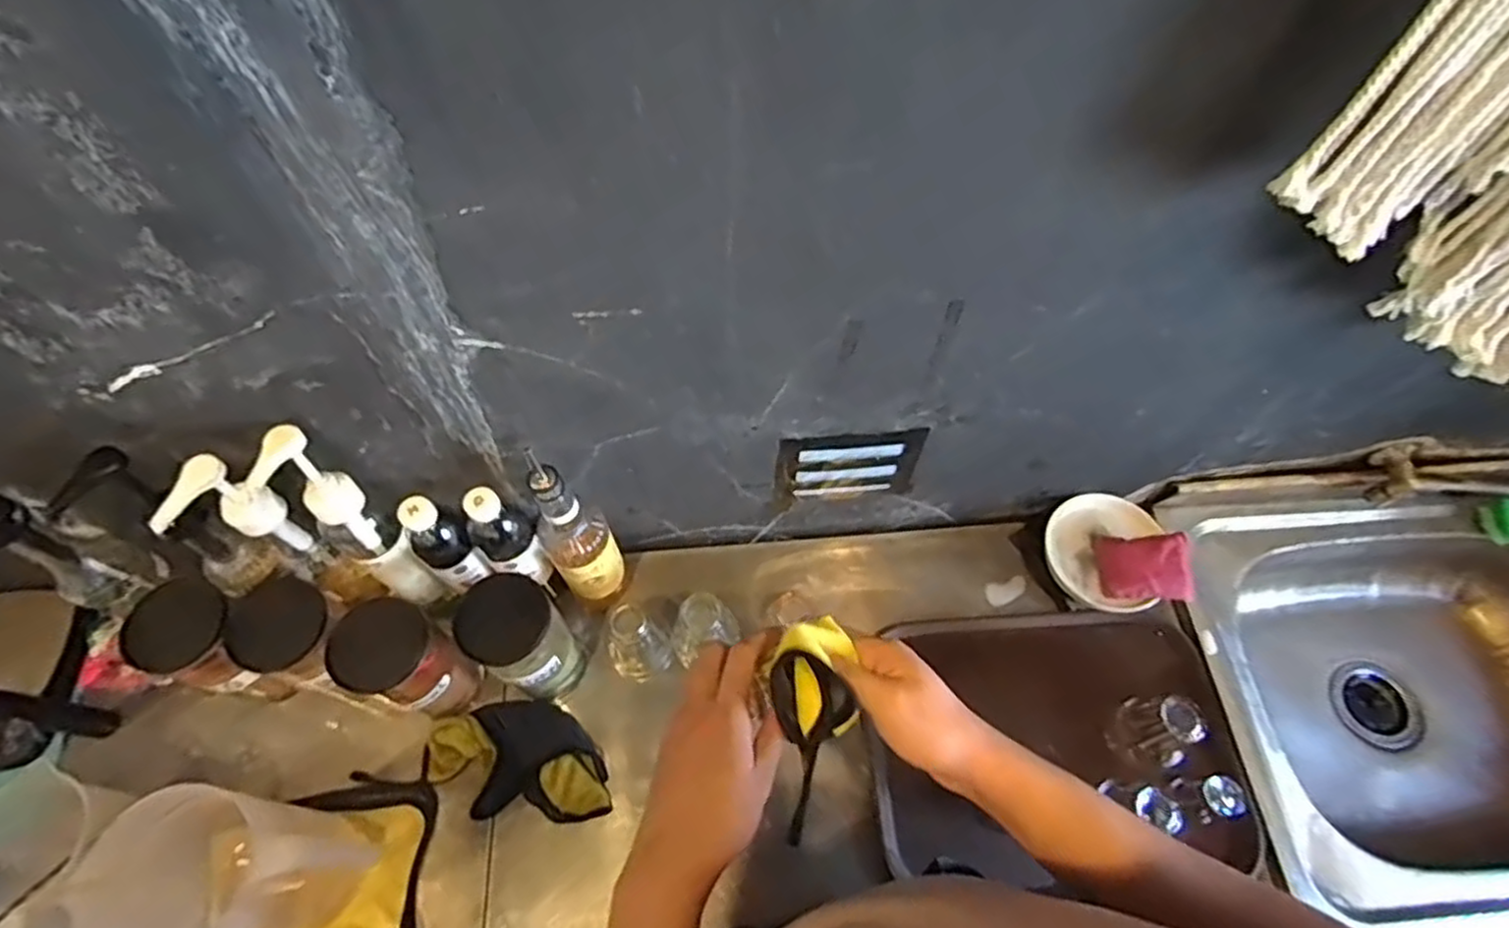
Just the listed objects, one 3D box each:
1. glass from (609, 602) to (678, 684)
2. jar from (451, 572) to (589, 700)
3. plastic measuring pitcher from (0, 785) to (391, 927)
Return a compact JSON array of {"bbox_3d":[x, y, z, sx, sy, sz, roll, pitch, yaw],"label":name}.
[{"bbox_3d":[-0.131,0.207,0.833,0.066,0.122,0.055,-18,63,-10],"label":"glass"},{"bbox_3d":[-0.240,0.195,0.780,0.086,0.210,0.086,0,61,0],"label":"jar"},{"bbox_3d":[-0.463,0.369,0.655,0.163,0.208,0.114,-37,67,-18],"label":"plastic measuring pitcher"}]

